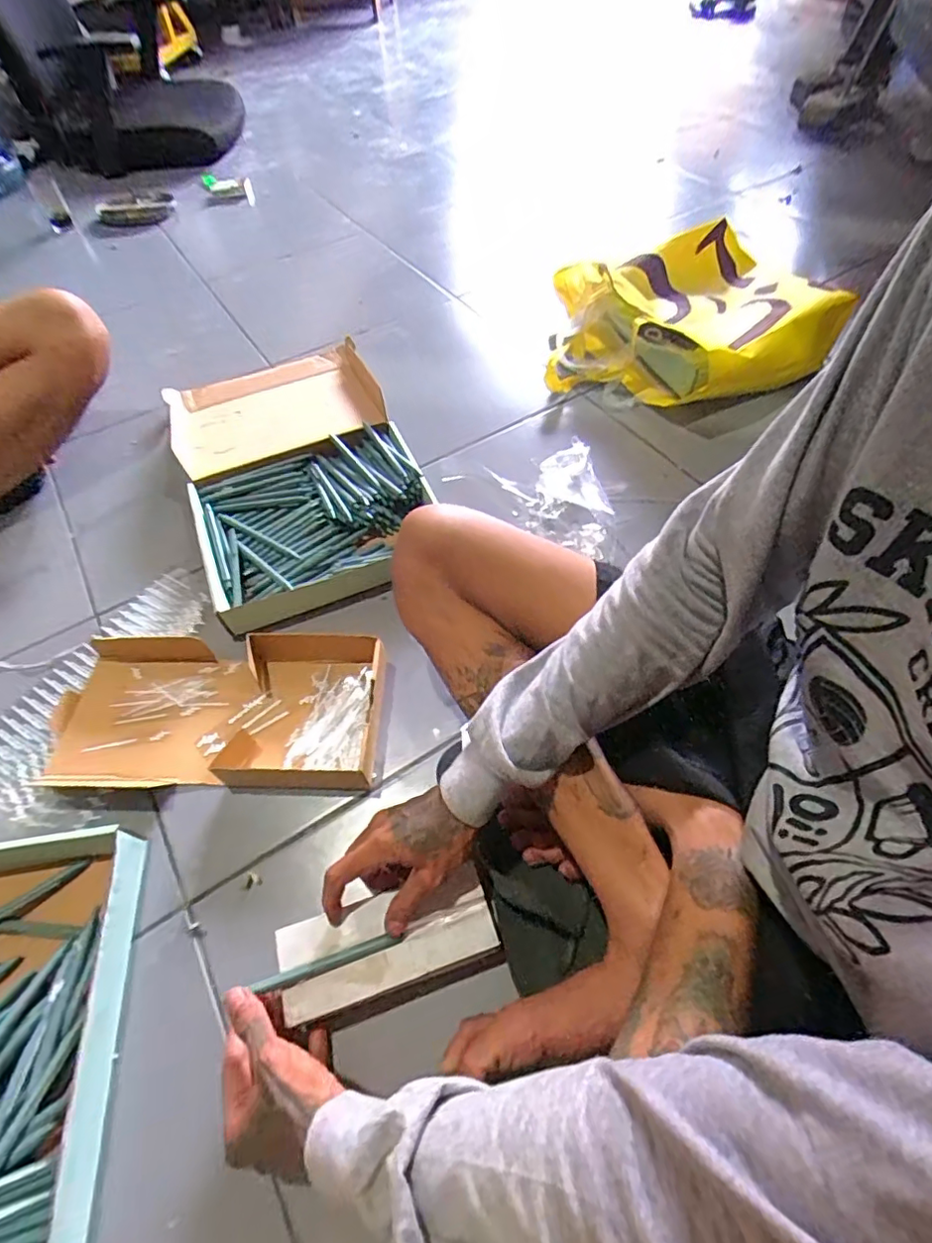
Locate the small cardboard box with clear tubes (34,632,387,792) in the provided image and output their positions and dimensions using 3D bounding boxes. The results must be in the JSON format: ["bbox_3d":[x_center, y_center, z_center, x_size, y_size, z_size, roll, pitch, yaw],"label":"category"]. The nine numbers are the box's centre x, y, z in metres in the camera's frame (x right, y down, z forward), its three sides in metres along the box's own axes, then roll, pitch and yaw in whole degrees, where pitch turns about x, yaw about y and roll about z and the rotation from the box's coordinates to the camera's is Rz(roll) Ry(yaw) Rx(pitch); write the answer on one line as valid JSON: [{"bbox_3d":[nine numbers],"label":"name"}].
[{"bbox_3d":[-0.280,0.100,0.628,0.374,0.053,0.177,2,55,4],"label":"small cardboard box with clear tubes"}]

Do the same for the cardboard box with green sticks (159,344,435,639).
[{"bbox_3d":[-0.259,-0.250,0.856,0.336,0.079,0.543,-22,57,-12],"label":"cardboard box with green sticks"}]

